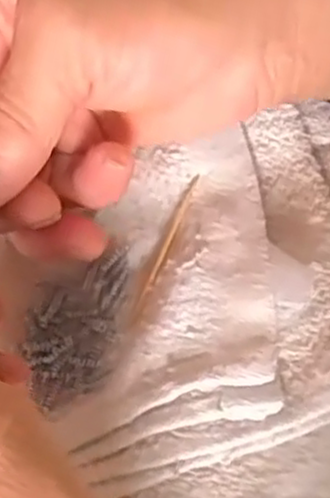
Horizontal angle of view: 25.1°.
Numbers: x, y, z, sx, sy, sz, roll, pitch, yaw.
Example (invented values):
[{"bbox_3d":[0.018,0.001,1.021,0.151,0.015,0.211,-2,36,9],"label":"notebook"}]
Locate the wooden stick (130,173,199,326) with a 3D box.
[{"bbox_3d":[0.000,0.000,0.270,0.004,0.006,0.061,19,68,10],"label":"wooden stick"}]

